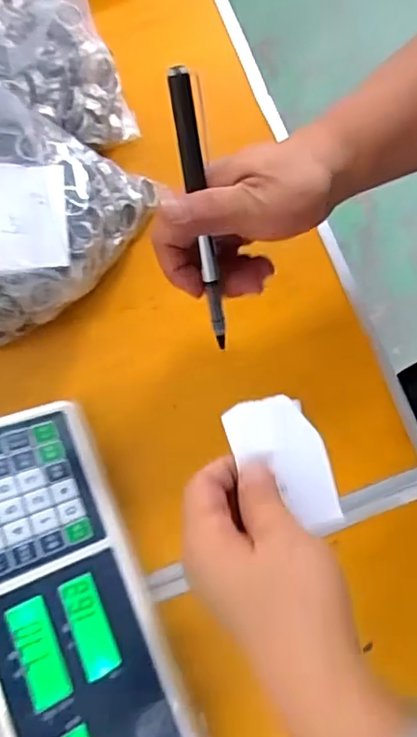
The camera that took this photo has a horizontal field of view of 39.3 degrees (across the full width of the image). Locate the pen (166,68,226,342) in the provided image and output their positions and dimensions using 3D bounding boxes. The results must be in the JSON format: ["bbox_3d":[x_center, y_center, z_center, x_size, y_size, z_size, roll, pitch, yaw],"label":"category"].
[{"bbox_3d":[-0.003,-0.078,0.310,0.011,0.010,0.146,-12,122,-2],"label":"pen"}]

